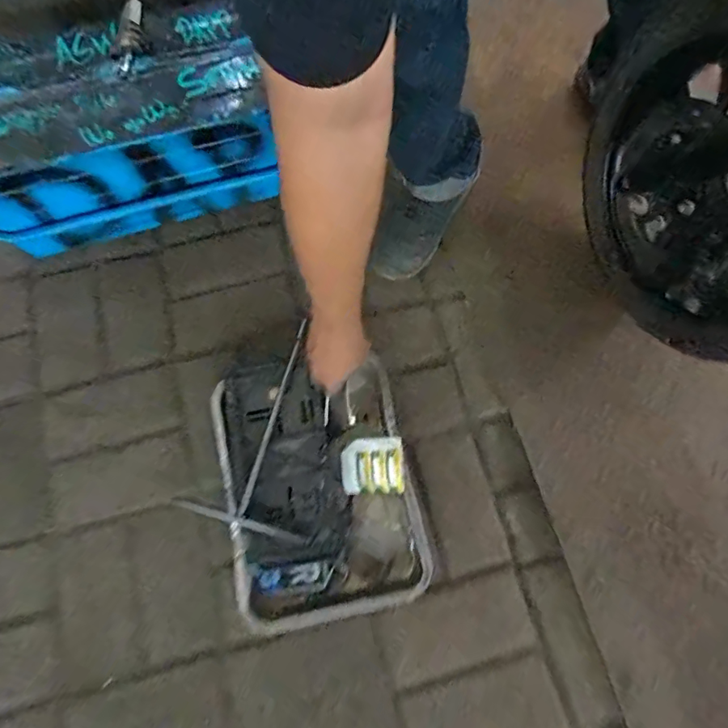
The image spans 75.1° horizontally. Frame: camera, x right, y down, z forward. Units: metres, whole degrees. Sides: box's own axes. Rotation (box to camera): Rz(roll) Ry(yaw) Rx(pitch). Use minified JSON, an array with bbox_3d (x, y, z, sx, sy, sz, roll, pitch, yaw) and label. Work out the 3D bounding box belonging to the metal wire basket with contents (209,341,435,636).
[{"bbox_3d":[-0.066,0.167,0.685,0.262,0.072,0.362,-12,73,-4],"label":"metal wire basket with contents"}]

